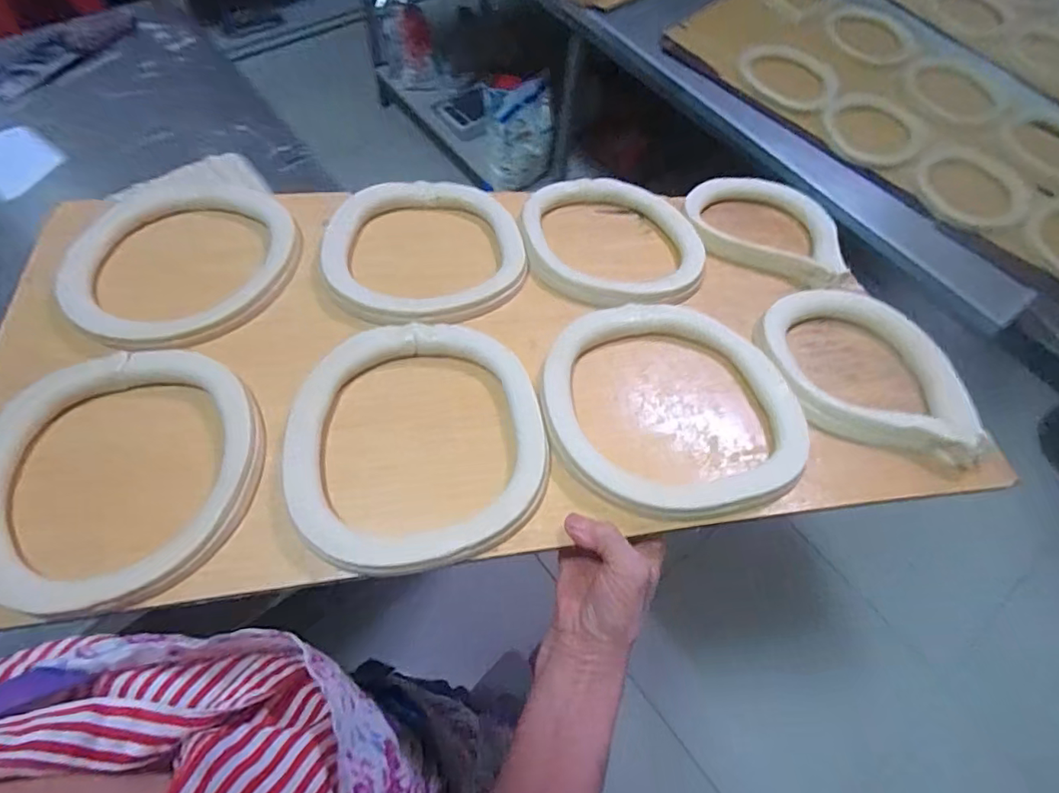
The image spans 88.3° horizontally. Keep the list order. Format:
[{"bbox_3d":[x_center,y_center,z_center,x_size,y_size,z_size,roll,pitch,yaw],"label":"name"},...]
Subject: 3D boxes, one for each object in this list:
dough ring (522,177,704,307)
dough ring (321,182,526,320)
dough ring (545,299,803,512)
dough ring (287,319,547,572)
[{"bbox_3d":[0.081,-0.158,0.542,0.170,0.034,0.191,-6,59,-2],"label":"dough ring"},{"bbox_3d":[-0.100,-0.146,0.516,0.179,0.026,0.187,-1,59,1],"label":"dough ring"},{"bbox_3d":[0.110,0.001,0.430,0.192,0.024,0.196,-1,59,1],"label":"dough ring"},{"bbox_3d":[-0.087,0.027,0.406,0.188,0.013,0.199,-1,59,1],"label":"dough ring"}]

